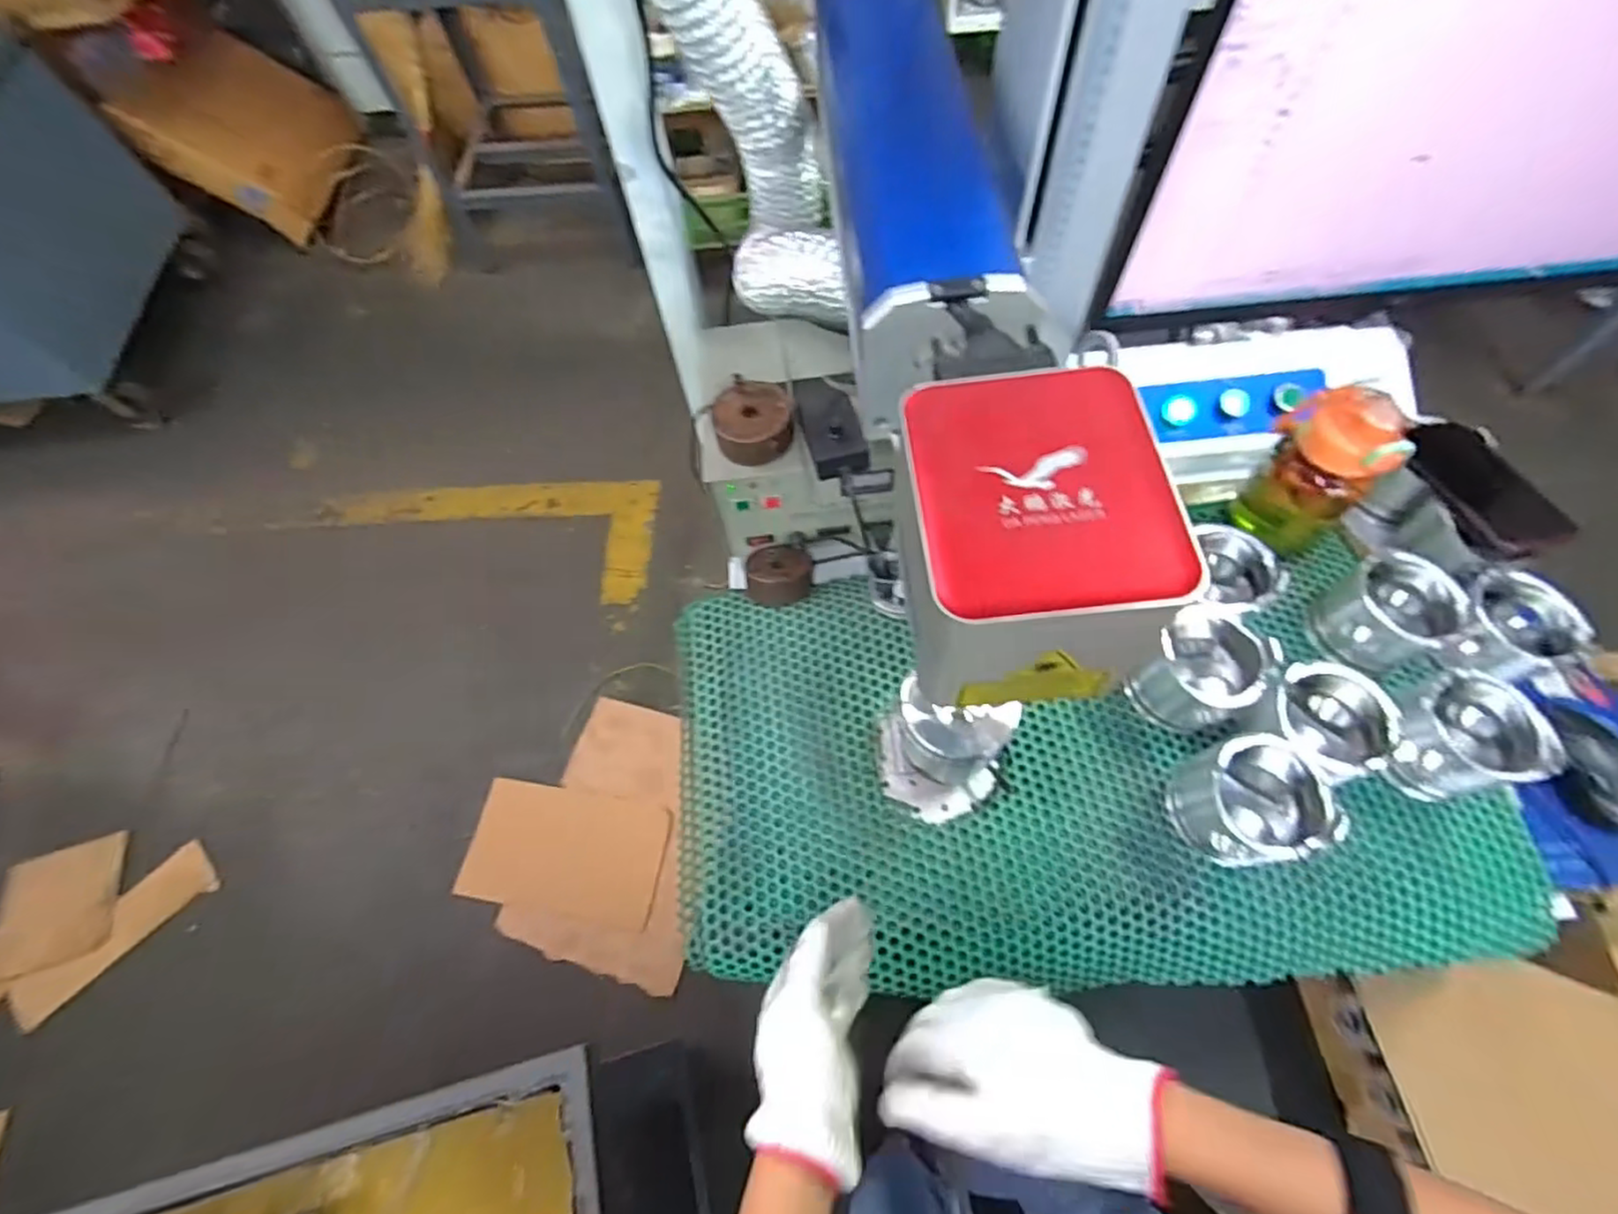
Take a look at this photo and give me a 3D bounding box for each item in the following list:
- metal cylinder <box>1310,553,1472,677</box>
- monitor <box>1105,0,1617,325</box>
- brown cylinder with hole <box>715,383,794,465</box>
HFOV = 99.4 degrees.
[{"bbox_3d":[0.526,0.008,0.628,0.087,0.081,0.084,-2,62,3],"label":"metal cylinder"},{"bbox_3d":[0.456,-0.307,0.423,0.461,0.271,0.054,-1,62,4],"label":"monitor"},{"bbox_3d":[-0.050,-0.174,0.639,0.071,0.031,0.079,7,63,8],"label":"brown cylinder with hole"}]

